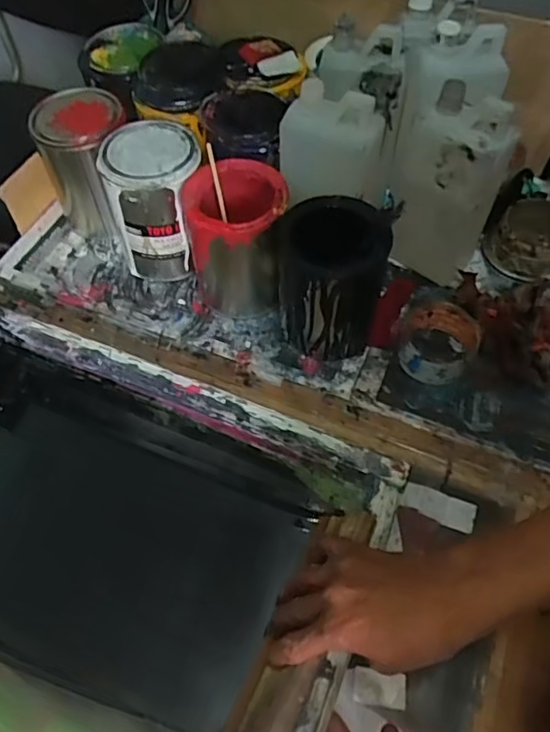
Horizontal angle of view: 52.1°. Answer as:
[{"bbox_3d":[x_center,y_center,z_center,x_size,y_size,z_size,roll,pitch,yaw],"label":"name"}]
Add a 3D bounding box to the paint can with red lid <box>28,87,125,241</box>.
[{"bbox_3d":[-0.229,-0.247,0.708,0.102,0.153,0.102,0,57,0],"label":"paint can with red lid"}]

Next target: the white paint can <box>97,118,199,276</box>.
[{"bbox_3d":[-0.136,-0.190,0.667,0.102,0.155,0.106,0,57,0],"label":"white paint can"}]

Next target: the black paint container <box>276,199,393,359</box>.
[{"bbox_3d":[0.058,-0.092,0.609,0.112,0.147,0.111,11,58,7],"label":"black paint container"}]

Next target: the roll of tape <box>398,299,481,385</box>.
[{"bbox_3d":[0.178,-0.027,0.627,0.086,0.039,0.084,0,57,0],"label":"roll of tape"}]

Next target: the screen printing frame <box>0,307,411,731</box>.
[{"bbox_3d":[-0.176,0.174,0.499,0.482,0.044,0.392,20,60,13],"label":"screen printing frame"}]

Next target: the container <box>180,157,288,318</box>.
[{"bbox_3d":[-0.041,-0.145,0.642,0.101,0.151,0.115,4,58,3],"label":"container"}]

